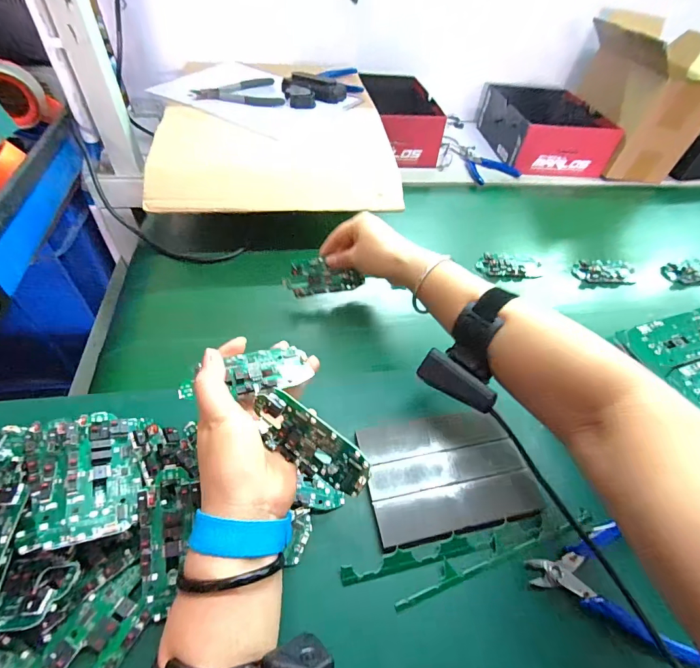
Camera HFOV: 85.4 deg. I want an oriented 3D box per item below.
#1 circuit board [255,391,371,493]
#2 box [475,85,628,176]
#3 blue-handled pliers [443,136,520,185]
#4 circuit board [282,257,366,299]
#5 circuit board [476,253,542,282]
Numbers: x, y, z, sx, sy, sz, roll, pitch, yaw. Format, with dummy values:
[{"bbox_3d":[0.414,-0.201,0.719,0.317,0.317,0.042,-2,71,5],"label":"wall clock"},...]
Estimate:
[{"bbox_3d":[-0.028,0.075,0.262,0.090,0.042,0.007,31,29,14],"label":"circuit board"},{"bbox_3d":[0.394,-0.434,0.786,0.182,0.091,0.261,-5,51,-9],"label":"box"},{"bbox_3d":[0.255,-0.347,0.753,0.102,0.018,0.167,-12,52,-15],"label":"blue-handled pliers"},{"bbox_3d":[-0.032,-0.070,0.457,0.093,0.009,0.043,-9,97,-2],"label":"circuit board"},{"bbox_3d":[0.233,-0.096,0.556,0.087,0.020,0.039,10,50,3],"label":"circuit board"}]

